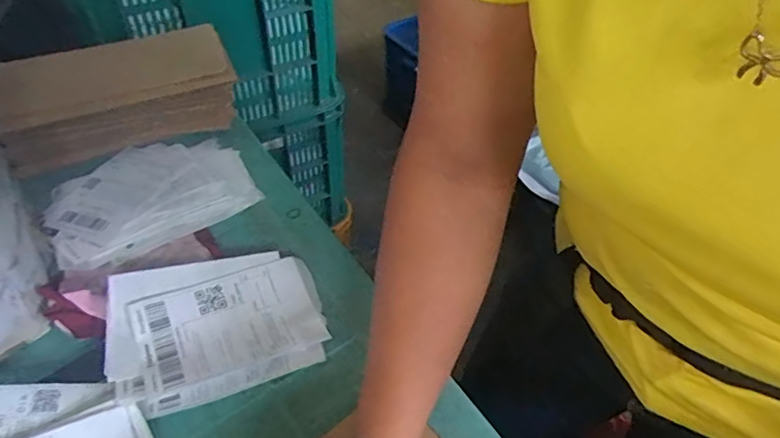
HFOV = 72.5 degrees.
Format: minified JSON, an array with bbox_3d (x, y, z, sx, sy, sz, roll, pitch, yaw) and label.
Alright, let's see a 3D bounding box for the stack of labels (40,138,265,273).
[{"bbox_3d":[-0.264,-0.032,0.582,0.203,0.023,0.158,-30,54,-26],"label":"stack of labels"}]

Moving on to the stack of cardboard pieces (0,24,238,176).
[{"bbox_3d":[-0.319,-0.150,0.632,0.258,0.084,0.120,-23,51,-21],"label":"stack of cardboard pieces"}]

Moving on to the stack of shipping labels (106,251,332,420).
[{"bbox_3d":[-0.151,0.088,0.466,0.173,0.023,0.123,-16,49,-15],"label":"stack of shipping labels"}]

